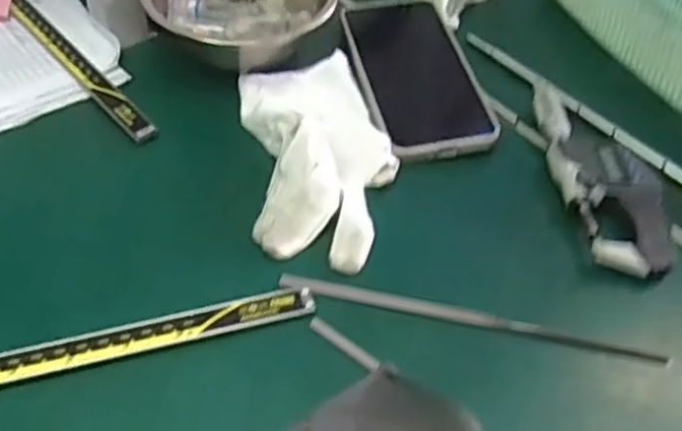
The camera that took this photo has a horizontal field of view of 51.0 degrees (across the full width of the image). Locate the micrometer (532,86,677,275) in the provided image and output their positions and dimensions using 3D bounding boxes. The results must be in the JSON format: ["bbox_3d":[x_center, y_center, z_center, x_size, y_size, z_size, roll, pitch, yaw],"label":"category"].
[{"bbox_3d":[0.152,-0.031,0.429,0.052,0.016,0.152,-6,50,-11],"label":"micrometer"}]

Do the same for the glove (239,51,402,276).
[{"bbox_3d":[-0.013,-0.045,0.427,0.083,0.031,0.166,-4,50,-9],"label":"glove"}]

